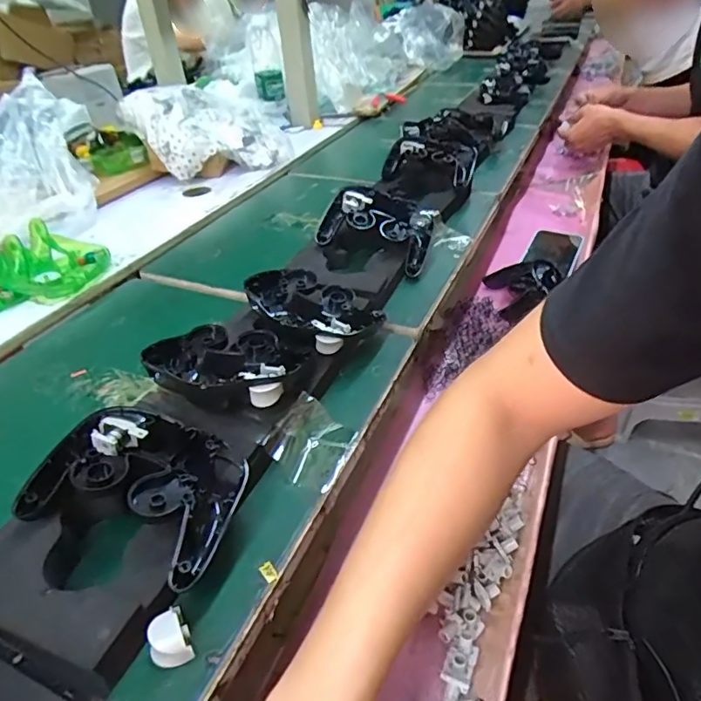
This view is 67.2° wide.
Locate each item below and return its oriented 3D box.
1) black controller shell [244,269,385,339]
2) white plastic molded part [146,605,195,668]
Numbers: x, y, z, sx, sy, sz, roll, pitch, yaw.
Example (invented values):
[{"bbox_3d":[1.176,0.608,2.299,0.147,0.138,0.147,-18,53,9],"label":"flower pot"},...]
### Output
[{"bbox_3d":[-0.042,-0.044,0.537,0.134,0.035,0.079,12,42,16],"label":"black controller shell"},{"bbox_3d":[-0.108,0.169,0.314,0.022,0.017,0.033,-16,42,-16],"label":"white plastic molded part"}]

